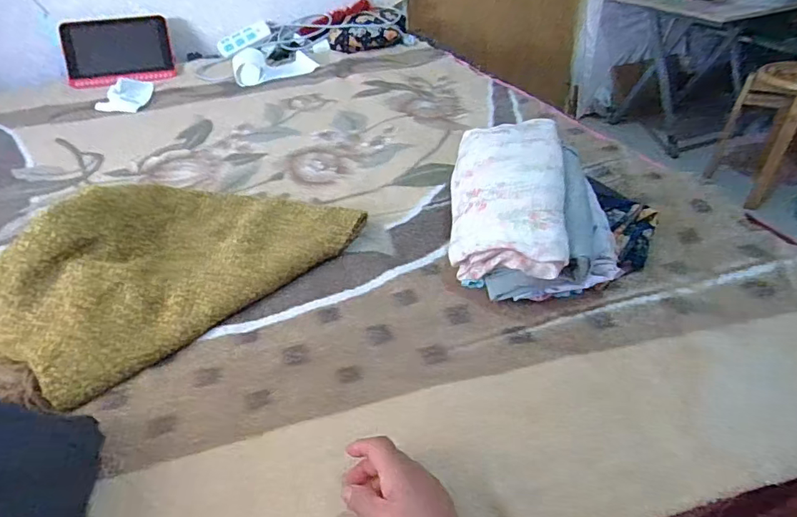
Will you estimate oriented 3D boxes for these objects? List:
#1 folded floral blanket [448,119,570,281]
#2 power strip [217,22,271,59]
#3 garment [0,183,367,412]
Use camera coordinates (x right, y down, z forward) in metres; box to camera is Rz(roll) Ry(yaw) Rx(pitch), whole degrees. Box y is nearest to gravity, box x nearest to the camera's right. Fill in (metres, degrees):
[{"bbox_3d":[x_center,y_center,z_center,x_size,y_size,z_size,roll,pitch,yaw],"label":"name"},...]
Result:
[{"bbox_3d":[0.155,-0.095,0.711,0.158,0.106,0.313,4,38,10],"label":"folded floral blanket"},{"bbox_3d":[-0.523,-0.743,1.640,0.182,0.029,0.071,-30,84,-4],"label":"power strip"},{"bbox_3d":[-0.338,-0.017,0.716,0.341,0.092,0.502,26,46,32],"label":"garment"}]

